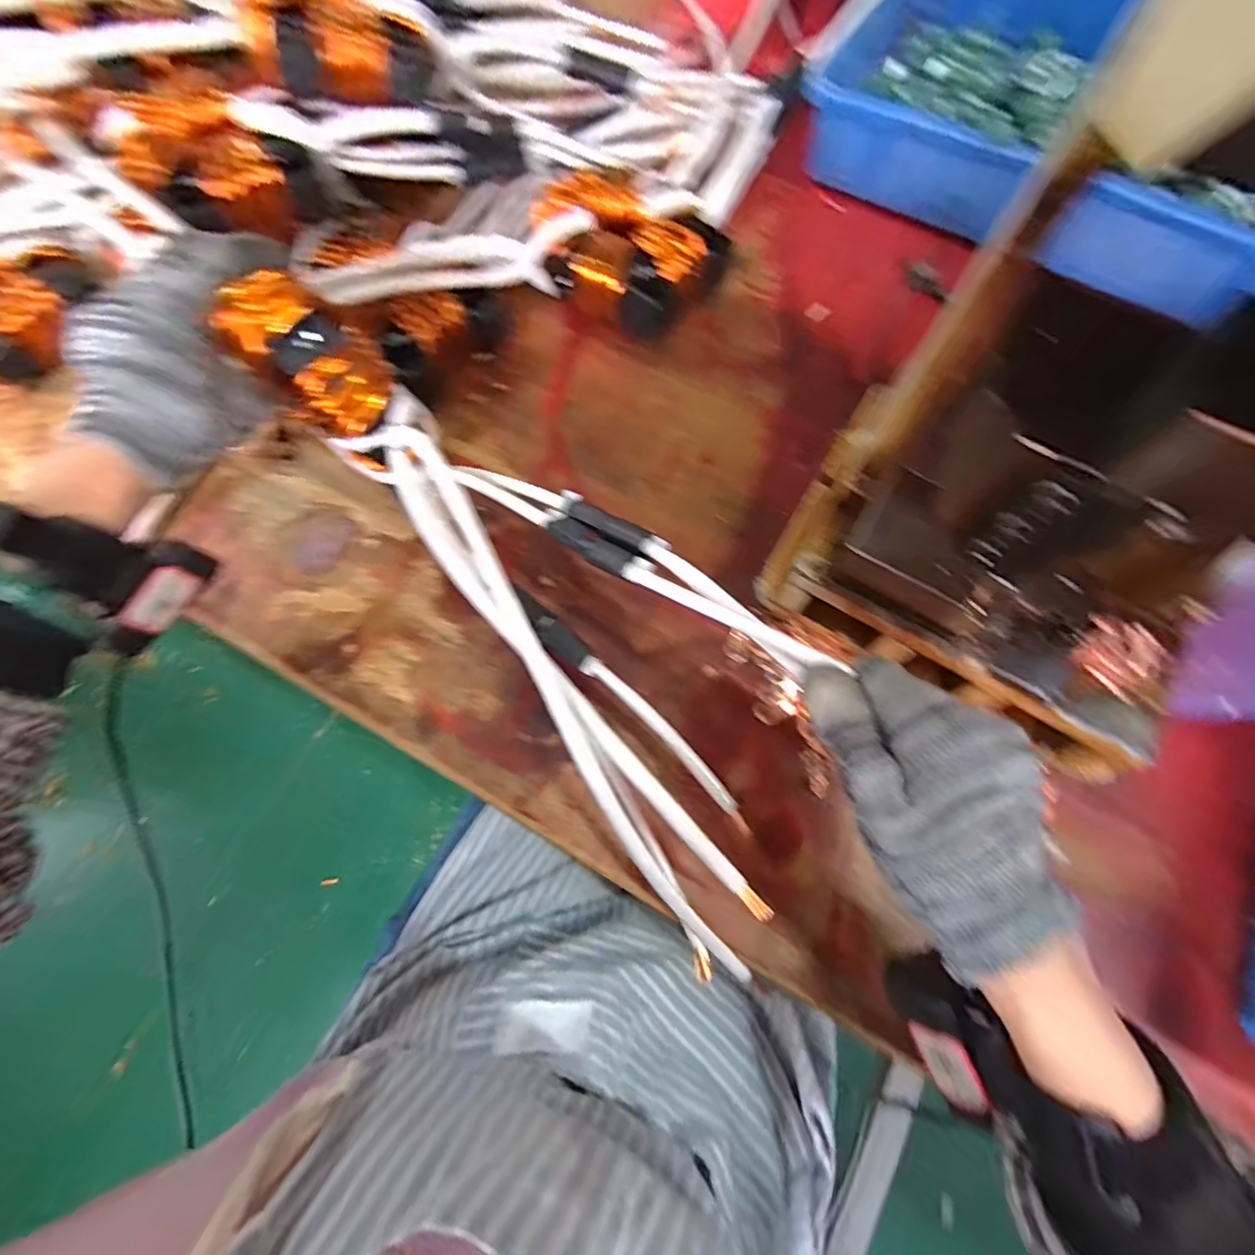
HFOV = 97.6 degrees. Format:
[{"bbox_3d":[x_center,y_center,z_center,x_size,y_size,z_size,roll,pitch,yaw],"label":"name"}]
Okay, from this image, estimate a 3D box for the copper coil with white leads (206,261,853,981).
[{"bbox_3d":[-0.038,-0.025,0.304,0.130,0.058,0.424,-40,88,-10],"label":"copper coil with white leads"}]

